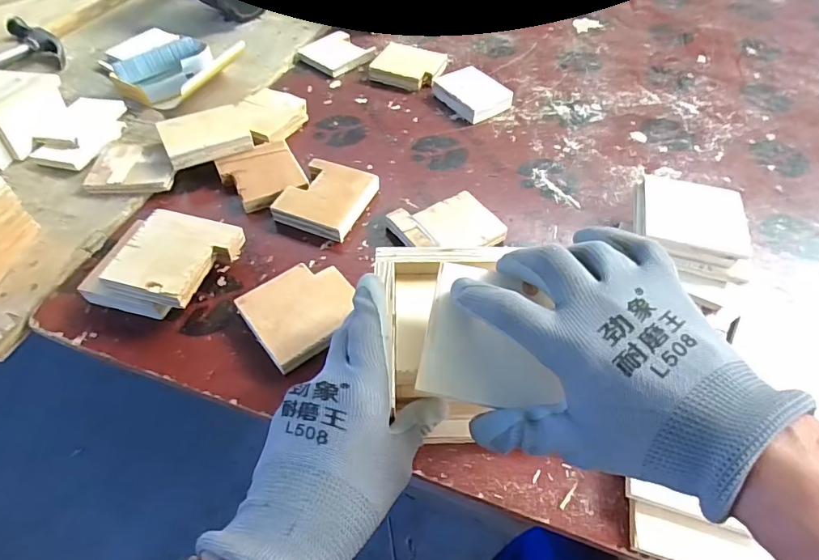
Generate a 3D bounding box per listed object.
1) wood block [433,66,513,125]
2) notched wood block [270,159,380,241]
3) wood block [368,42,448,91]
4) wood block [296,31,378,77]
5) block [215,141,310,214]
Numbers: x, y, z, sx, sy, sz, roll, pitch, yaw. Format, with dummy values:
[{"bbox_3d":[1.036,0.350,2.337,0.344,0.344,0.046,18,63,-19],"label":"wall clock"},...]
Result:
[{"bbox_3d":[0.088,-0.254,0.632,0.069,0.022,0.095,-31,60,-21],"label":"wood block"},{"bbox_3d":[-0.090,-0.087,0.502,0.081,0.022,0.100,21,56,14],"label":"notched wood block"},{"bbox_3d":[-0.001,-0.312,0.679,0.095,0.019,0.091,17,55,12],"label":"wood block"},{"bbox_3d":[-0.113,-0.345,0.703,0.091,0.014,0.085,38,61,24],"label":"wood block"},{"bbox_3d":[-0.167,-0.118,0.531,0.082,0.019,0.094,-25,58,-18],"label":"block"}]

